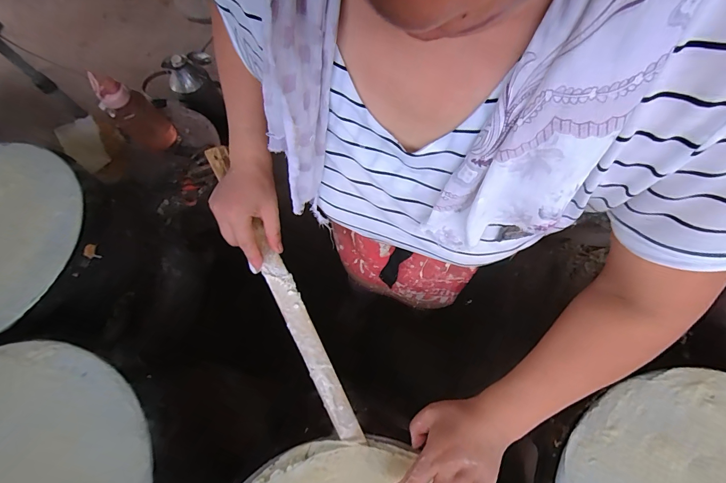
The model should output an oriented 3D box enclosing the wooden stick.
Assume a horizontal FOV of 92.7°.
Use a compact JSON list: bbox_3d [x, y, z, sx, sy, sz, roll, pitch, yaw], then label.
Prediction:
[{"bbox_3d":[-0.103,0.054,0.433,0.028,0.011,0.405,-27,82,-8],"label":"wooden stick"}]

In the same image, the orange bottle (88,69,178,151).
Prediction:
[{"bbox_3d":[-0.633,-0.353,0.974,0.112,0.268,0.104,-40,73,-12],"label":"orange bottle"}]

